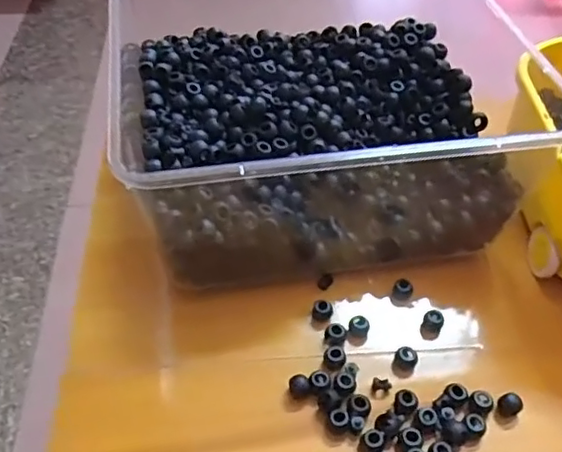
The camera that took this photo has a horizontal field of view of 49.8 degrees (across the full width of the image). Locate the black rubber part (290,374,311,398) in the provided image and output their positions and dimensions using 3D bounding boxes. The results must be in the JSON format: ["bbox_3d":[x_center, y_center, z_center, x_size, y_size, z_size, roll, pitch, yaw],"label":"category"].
[{"bbox_3d":[0.013,0.105,0.399,0.012,0.012,0.012,-11,47,-12],"label":"black rubber part"}]

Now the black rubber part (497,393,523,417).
[{"bbox_3d":[0.150,0.117,0.397,0.014,0.009,0.014,1,46,-1],"label":"black rubber part"}]

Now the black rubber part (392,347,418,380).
[{"bbox_3d":[0.085,0.094,0.416,0.014,0.014,0.018,21,50,16],"label":"black rubber part"}]

